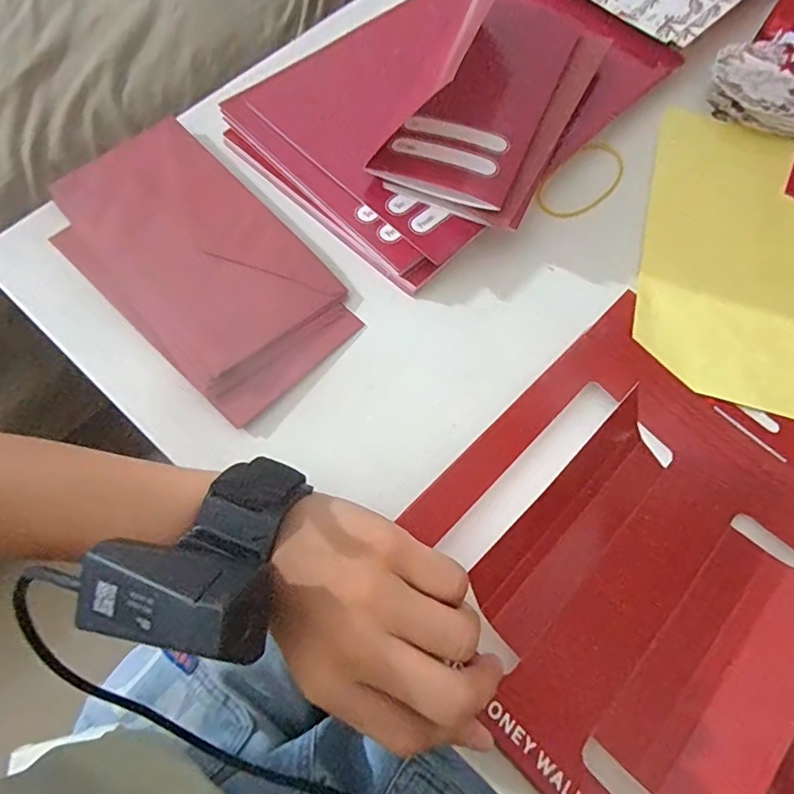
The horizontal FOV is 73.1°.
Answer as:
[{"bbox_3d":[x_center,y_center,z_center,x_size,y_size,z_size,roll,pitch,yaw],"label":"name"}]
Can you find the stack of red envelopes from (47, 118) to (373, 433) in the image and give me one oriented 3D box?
[{"bbox_3d":[-0.116,-0.082,0.316,0.193,0.013,0.106,42,70,14],"label":"stack of red envelopes"}]

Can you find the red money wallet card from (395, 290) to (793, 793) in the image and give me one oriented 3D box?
[{"bbox_3d":[0.124,0.071,0.245,0.192,0.054,0.223,43,75,13],"label":"red money wallet card"}]

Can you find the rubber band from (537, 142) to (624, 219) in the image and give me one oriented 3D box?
[{"bbox_3d":[0.123,-0.143,0.355,0.073,0.004,0.039,-41,74,-18],"label":"rubber band"}]

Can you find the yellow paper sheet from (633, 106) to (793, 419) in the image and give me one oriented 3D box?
[{"bbox_3d":[0.260,-0.080,0.332,0.206,0.013,0.210,17,71,5],"label":"yellow paper sheet"}]

